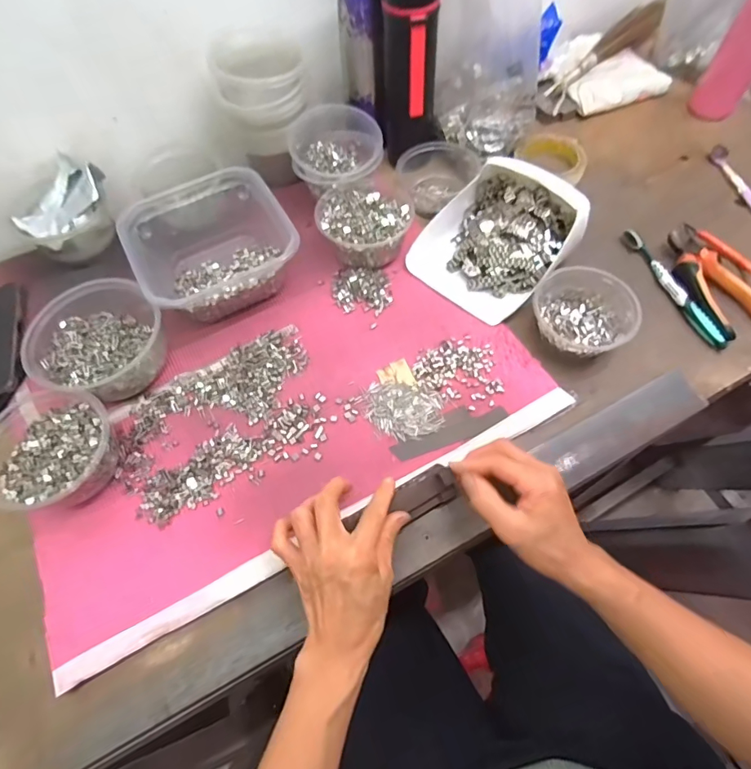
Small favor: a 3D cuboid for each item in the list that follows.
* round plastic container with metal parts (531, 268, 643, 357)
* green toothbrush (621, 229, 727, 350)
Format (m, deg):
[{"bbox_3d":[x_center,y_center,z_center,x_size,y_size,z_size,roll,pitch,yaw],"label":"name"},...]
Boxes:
[{"bbox_3d":[0.226,-0.076,0.502,0.106,0.047,0.102,-1,62,2],"label":"round plastic container with metal parts"},{"bbox_3d":[0.352,-0.119,0.540,0.017,0.015,0.181,-18,61,-7],"label":"green toothbrush"}]

